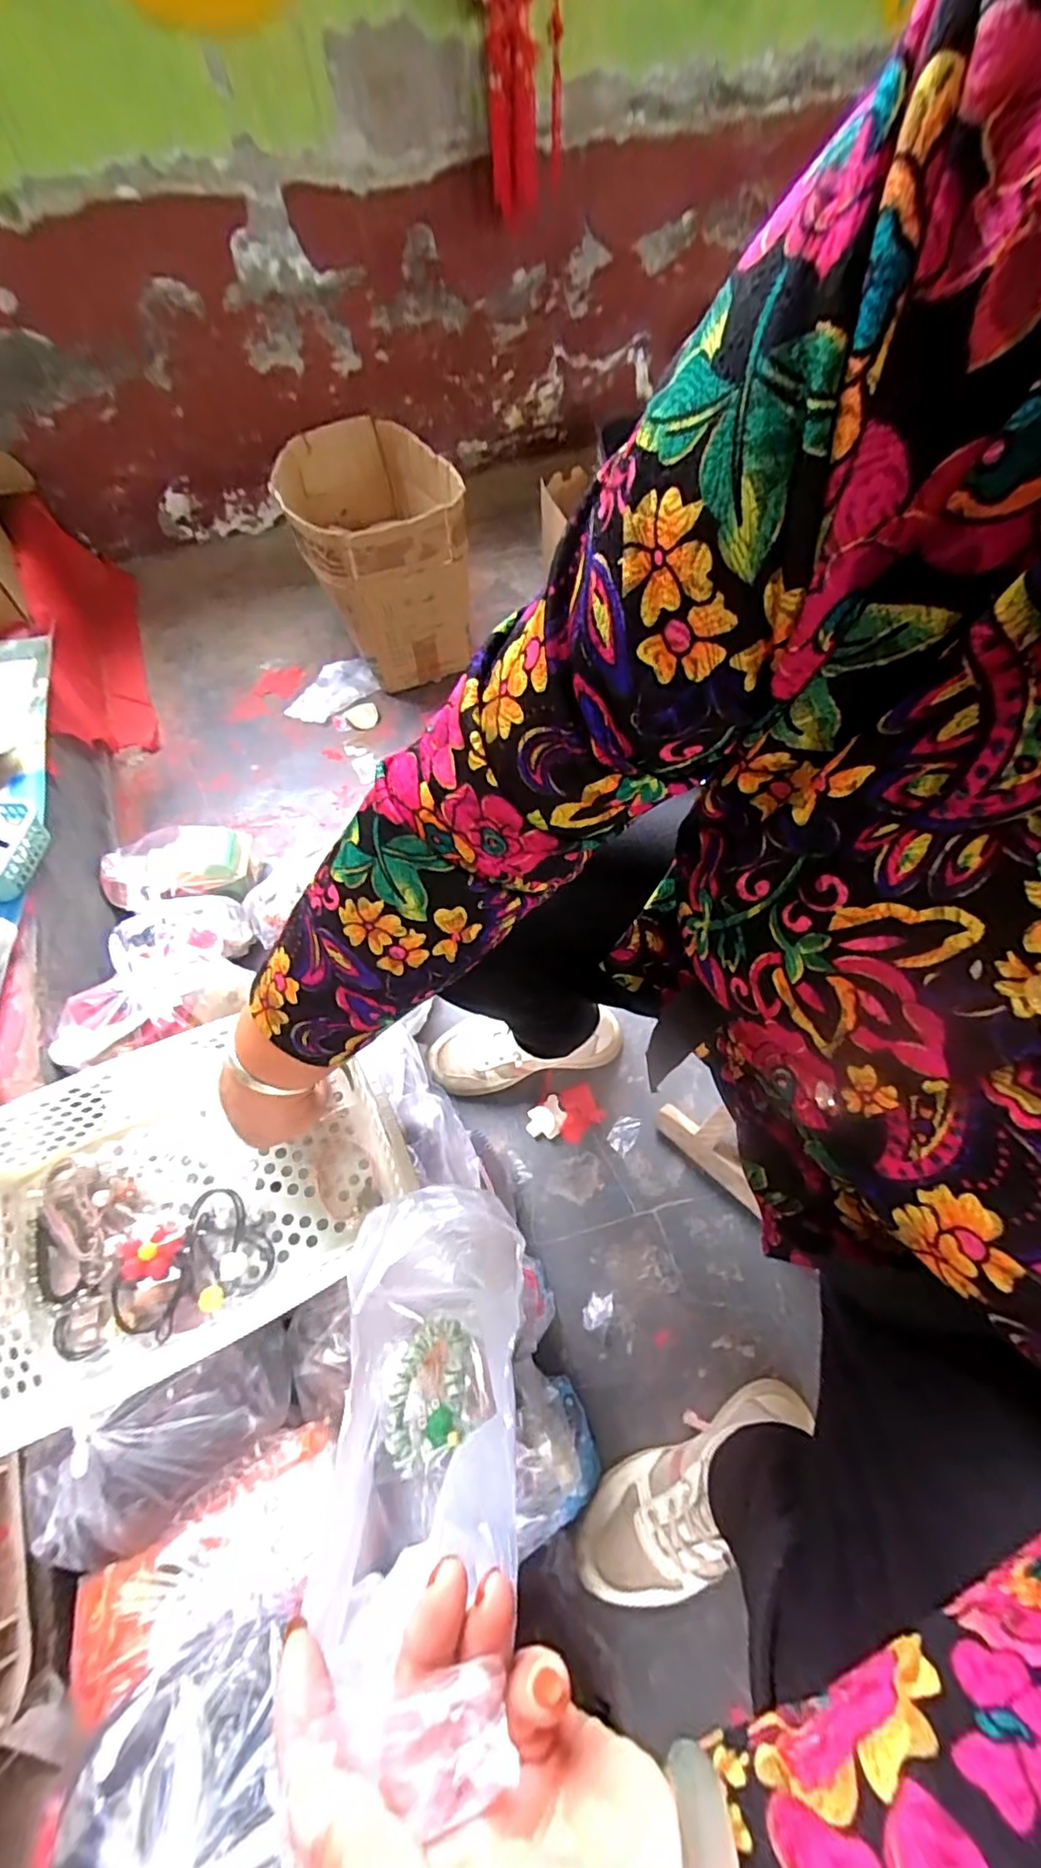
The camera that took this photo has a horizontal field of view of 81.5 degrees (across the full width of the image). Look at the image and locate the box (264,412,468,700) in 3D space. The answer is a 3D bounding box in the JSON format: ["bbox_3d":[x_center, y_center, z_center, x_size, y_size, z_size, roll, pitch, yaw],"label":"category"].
[{"bbox_3d":[-0.255,-0.717,1.096,0.299,0.269,0.428,-16,72,-8],"label":"box"}]

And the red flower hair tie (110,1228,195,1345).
[{"bbox_3d":[-0.266,0.247,0.428,0.048,0.015,0.066,2,58,4],"label":"red flower hair tie"}]

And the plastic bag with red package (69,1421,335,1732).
[{"bbox_3d":[-0.197,0.396,0.385,0.159,0.031,0.079,-25,60,-13],"label":"plastic bag with red package"}]

